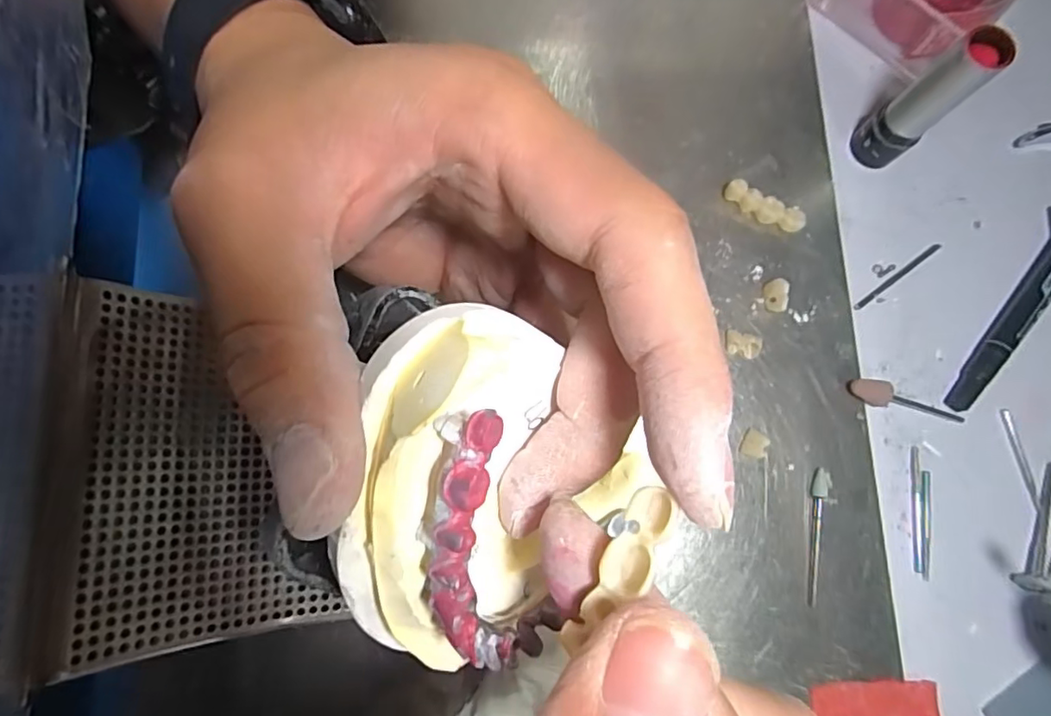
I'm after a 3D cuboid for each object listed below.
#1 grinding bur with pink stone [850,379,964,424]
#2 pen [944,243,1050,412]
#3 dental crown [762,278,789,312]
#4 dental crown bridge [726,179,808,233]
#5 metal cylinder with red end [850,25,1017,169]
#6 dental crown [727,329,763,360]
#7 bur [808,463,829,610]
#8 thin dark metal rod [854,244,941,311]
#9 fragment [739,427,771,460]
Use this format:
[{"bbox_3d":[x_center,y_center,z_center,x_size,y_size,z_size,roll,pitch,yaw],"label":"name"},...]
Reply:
[{"bbox_3d":[0.142,0.016,0.216,0.044,0.007,0.008,10,79,0],"label":"grinding bur with pink stone"},{"bbox_3d":[0.203,-0.037,0.224,0.012,0.014,0.140,40,80,5],"label":"pen"},{"bbox_3d":[0.094,-0.023,0.220,0.008,0.008,0.011,7,79,-1],"label":"dental crown"},{"bbox_3d":[0.092,-0.058,0.227,0.032,0.010,0.008,25,79,3],"label":"dental crown bridge"},{"bbox_3d":[0.142,-0.091,0.210,0.019,0.060,0.016,45,81,6],"label":"metal cylinder with red end"},{"bbox_3d":[0.081,-0.005,0.217,0.013,0.006,0.008,14,79,0],"label":"dental crown"},{"bbox_3d":[0.103,0.063,0.206,0.006,0.004,0.047,10,79,0],"label":"bur"},{"bbox_3d":[0.146,-0.032,0.227,0.044,0.004,0.004,-35,82,-7],"label":"thin dark metal rod"},{"bbox_3d":[0.082,0.031,0.210,0.008,0.006,0.009,21,79,2],"label":"fragment"}]

